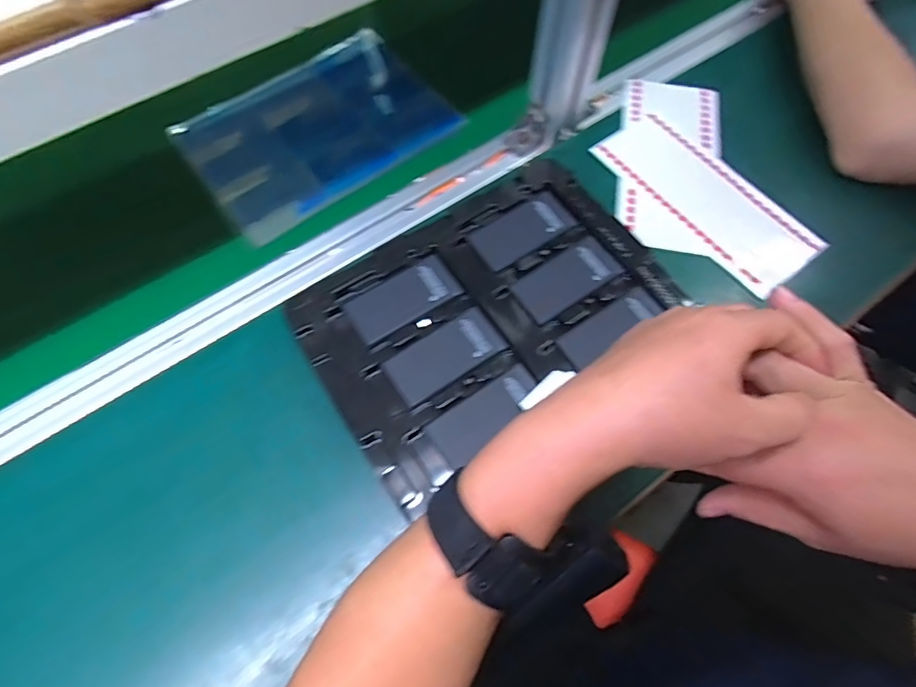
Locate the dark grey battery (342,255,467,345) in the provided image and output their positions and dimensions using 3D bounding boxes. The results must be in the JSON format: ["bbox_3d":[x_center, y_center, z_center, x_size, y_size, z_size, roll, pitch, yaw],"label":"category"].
[{"bbox_3d":[-0.043,-0.036,0.401,0.087,0.004,0.041,-31,69,-13],"label":"dark grey battery"}]

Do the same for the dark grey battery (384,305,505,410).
[{"bbox_3d":[-0.010,0.008,0.382,0.088,0.004,0.043,-32,69,-14],"label":"dark grey battery"}]

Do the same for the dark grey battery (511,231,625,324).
[{"bbox_3d":[0.089,-0.053,0.412,0.086,0.012,0.044,-30,69,-13],"label":"dark grey battery"}]

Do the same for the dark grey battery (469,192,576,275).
[{"bbox_3d":[0.055,-0.097,0.425,0.086,0.004,0.043,-31,69,-13],"label":"dark grey battery"}]

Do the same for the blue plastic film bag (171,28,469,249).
[{"bbox_3d":[-0.142,-0.221,0.506,0.243,0.020,0.179,-34,70,-14],"label":"blue plastic film bag"}]

